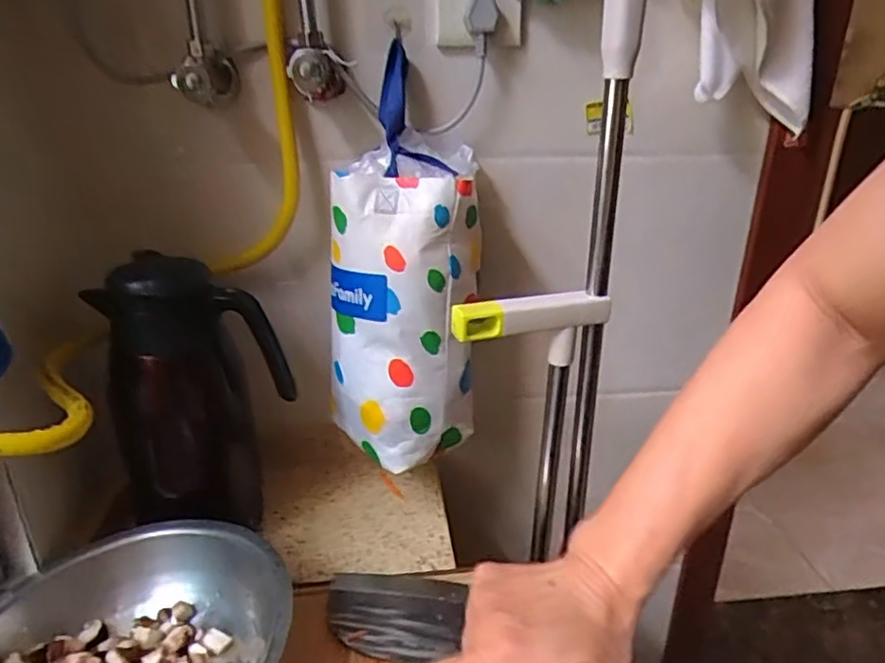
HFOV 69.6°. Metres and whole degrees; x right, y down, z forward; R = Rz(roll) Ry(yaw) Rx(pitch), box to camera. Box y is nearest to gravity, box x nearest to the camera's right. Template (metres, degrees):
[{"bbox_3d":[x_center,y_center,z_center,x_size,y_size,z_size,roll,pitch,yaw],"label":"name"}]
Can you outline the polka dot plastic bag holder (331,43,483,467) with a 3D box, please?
[{"bbox_3d":[-0.036,-0.050,0.623,0.143,0.323,0.145,1,24,1],"label":"polka dot plastic bag holder"}]

